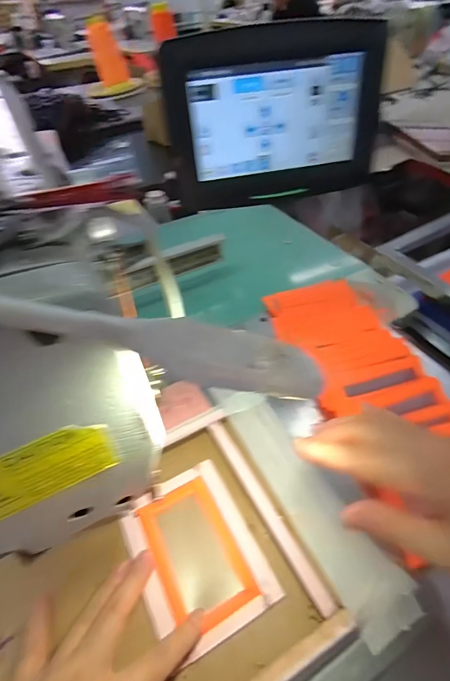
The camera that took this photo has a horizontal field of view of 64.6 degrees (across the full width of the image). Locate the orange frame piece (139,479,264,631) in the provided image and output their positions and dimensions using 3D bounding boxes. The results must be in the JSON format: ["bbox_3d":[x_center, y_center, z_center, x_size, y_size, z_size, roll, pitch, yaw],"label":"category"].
[{"bbox_3d":[-0.024,0.170,0.290,0.063,0.005,0.103,-24,50,-17],"label":"orange frame piece"}]

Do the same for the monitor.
[{"bbox_3d":[0.049,-0.204,0.330,0.195,0.132,0.030,-13,47,-8],"label":"monitor"}]

